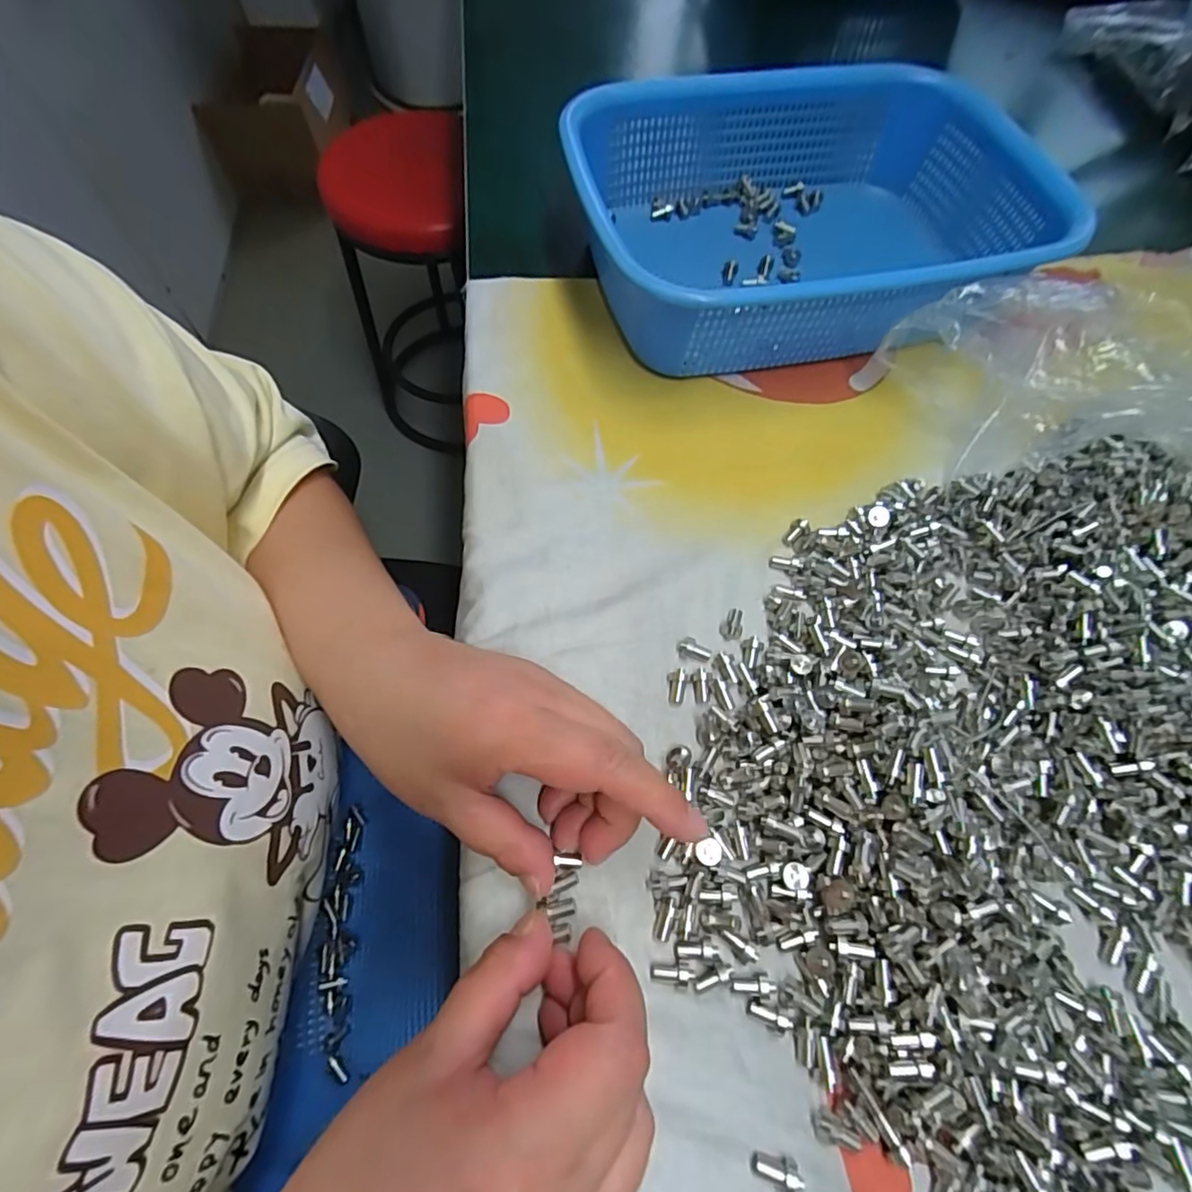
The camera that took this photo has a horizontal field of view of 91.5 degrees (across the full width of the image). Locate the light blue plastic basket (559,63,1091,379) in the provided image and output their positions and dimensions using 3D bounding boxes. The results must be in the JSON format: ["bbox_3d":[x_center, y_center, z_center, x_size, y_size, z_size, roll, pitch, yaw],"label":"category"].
[{"bbox_3d":[0.130,-0.238,0.366,0.277,0.070,0.207,-9,65,-5],"label":"light blue plastic basket"}]

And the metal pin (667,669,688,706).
[{"bbox_3d":[0.037,0.041,0.266,0.008,0.009,0.015,5,65,2],"label":"metal pin"}]

